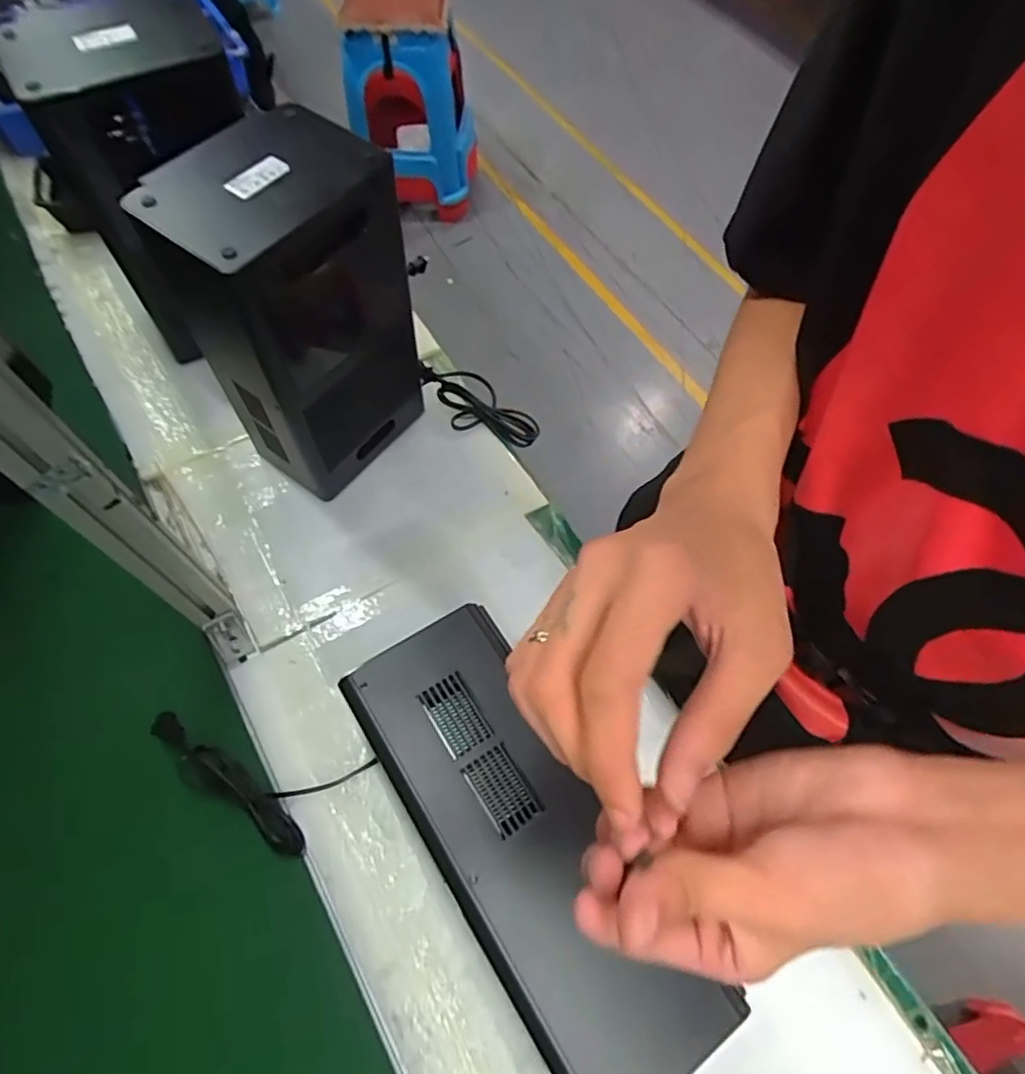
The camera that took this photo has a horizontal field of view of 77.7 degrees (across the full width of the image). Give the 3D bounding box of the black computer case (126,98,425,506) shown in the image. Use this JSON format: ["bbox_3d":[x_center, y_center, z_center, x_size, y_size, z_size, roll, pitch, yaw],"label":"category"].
[{"bbox_3d":[-0.220,-0.222,0.686,0.140,0.356,0.198,33,68,15],"label":"black computer case"}]

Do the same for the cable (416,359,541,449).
[{"bbox_3d":[-0.043,-0.180,0.854,0.173,0.029,0.080,30,65,-11],"label":"cable"}]

